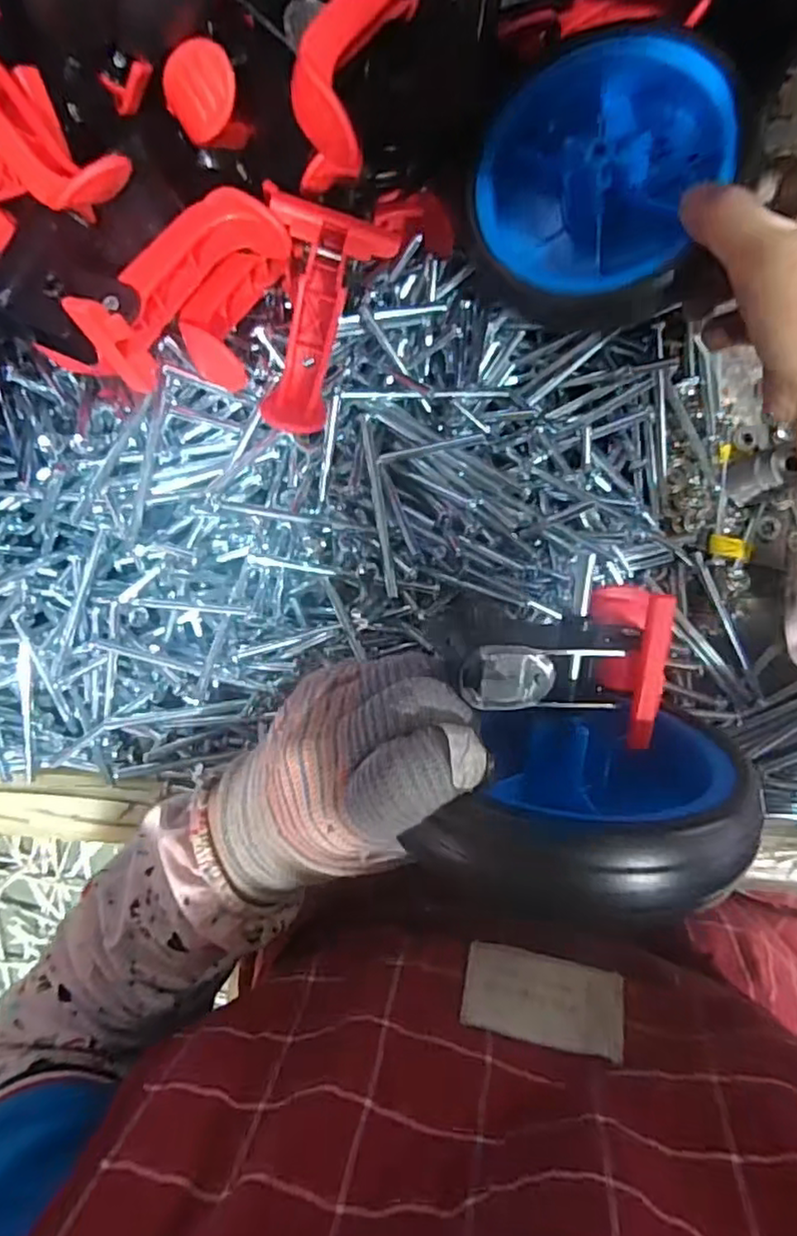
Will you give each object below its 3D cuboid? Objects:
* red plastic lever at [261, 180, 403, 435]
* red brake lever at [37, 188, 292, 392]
[{"bbox_3d":[-0.037,-0.133,0.297,0.052,0.026,0.092,17,113,2],"label":"red plastic lever"},{"bbox_3d":[-0.087,-0.138,0.293,0.046,0.079,0.104,40,90,2],"label":"red brake lever"}]

